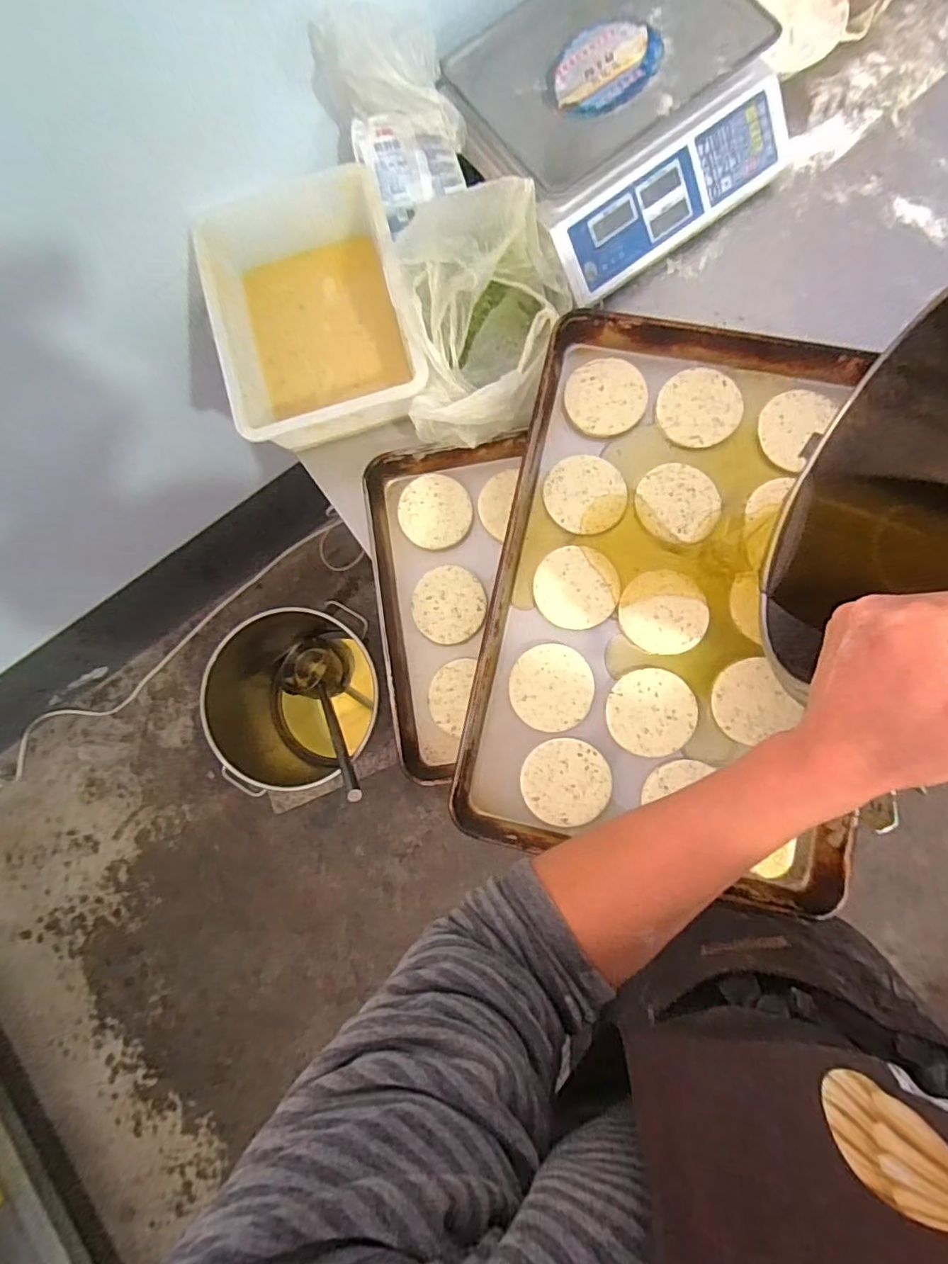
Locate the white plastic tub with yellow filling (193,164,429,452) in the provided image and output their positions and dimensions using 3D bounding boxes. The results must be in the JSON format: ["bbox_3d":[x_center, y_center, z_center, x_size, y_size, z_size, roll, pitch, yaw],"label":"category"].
[{"bbox_3d":[-0.202,-0.409,0.731,0.238,0.120,0.347,-15,82,3],"label":"white plastic tub with yellow filling"}]

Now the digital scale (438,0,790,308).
[{"bbox_3d":[0.170,-0.640,0.714,0.351,0.123,0.336,-34,81,0],"label":"digital scale"}]

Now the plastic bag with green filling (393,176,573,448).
[{"bbox_3d":[0.016,-0.361,0.673,0.198,0.132,0.246,-4,82,4],"label":"plastic bag with green filling"}]

